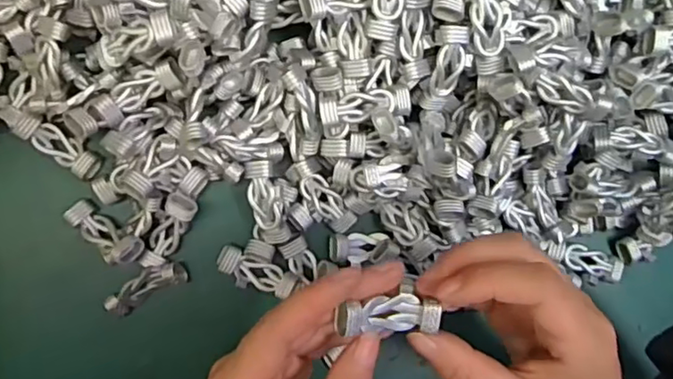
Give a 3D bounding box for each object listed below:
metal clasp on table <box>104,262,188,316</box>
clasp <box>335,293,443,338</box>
[{"bbox_3d":[-0.098,0.050,0.313,0.041,0.012,0.015,-29,94,-5],"label":"metal clasp on table"},{"bbox_3d":[0.020,0.049,0.234,0.041,0.009,0.015,-1,89,-21],"label":"clasp"}]

